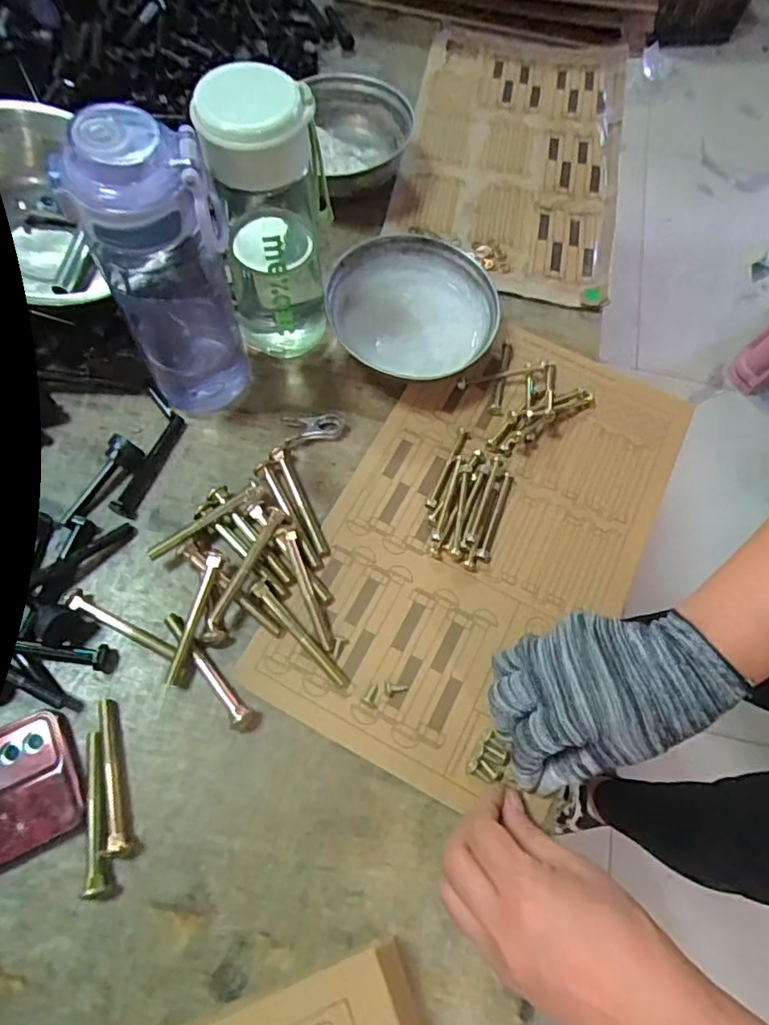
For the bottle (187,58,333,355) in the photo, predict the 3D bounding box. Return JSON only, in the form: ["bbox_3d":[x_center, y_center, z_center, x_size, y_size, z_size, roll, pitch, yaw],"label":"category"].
[{"bbox_3d":[-0.081,-0.197,0.429,0.069,0.198,0.064,-16,70,-11],"label":"bottle"}]

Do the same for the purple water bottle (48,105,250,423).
[{"bbox_3d":[-0.143,-0.157,0.407,0.087,0.213,0.068,-22,71,-10],"label":"purple water bottle"}]

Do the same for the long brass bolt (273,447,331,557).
[{"bbox_3d":[-0.066,-0.009,0.455,0.009,0.012,0.096,-24,72,-14],"label":"long brass bolt"}]

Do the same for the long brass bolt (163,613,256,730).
[{"bbox_3d":[-0.122,0.108,0.408,0.014,0.012,0.098,-35,75,-17],"label":"long brass bolt"}]

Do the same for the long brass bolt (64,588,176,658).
[{"bbox_3d":[-0.187,0.080,0.416,0.085,0.014,0.012,27,68,6],"label":"long brass bolt"}]

